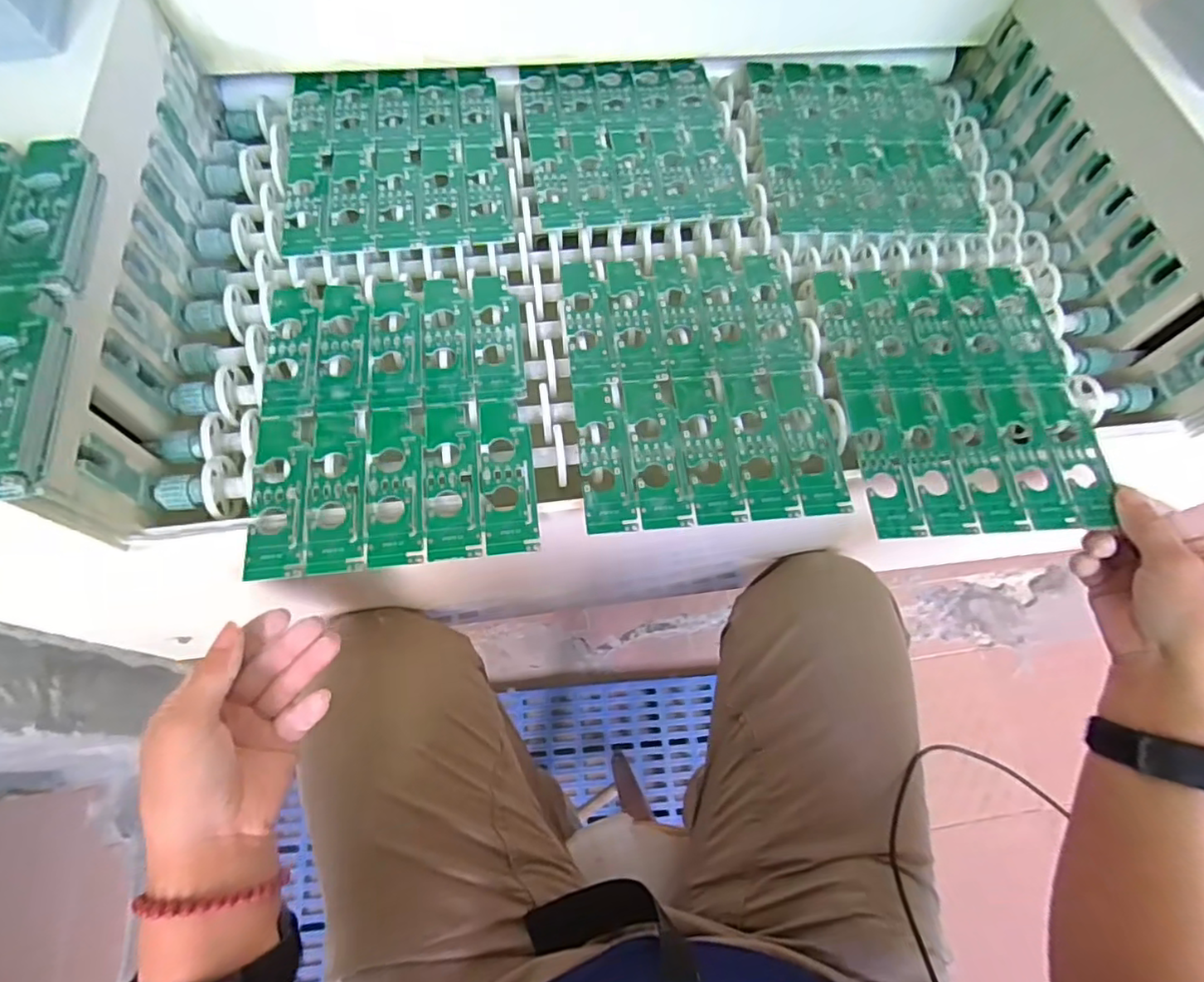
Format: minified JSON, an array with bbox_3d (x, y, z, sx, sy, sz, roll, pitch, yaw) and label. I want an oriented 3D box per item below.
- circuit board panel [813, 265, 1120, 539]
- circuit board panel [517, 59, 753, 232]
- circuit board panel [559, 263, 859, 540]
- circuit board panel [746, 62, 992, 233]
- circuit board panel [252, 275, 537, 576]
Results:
[{"bbox_3d":[0.252,-0.072,0.421,0.173,0.008,0.210,-2,67,-5],"label":"circuit board panel"},{"bbox_3d":[0.023,-0.298,0.504,0.167,0.009,0.195,-8,66,-6],"label":"circuit board panel"},{"bbox_3d":[0.063,-0.075,0.406,0.165,0.004,0.205,-5,67,-5],"label":"circuit board panel"},{"bbox_3d":[0.226,-0.301,0.516,0.178,0.009,0.200,0,66,-2],"label":"circuit board panel"},{"bbox_3d":[-0.133,-0.053,0.383,0.165,0.005,0.206,-6,66,-5],"label":"circuit board panel"}]

